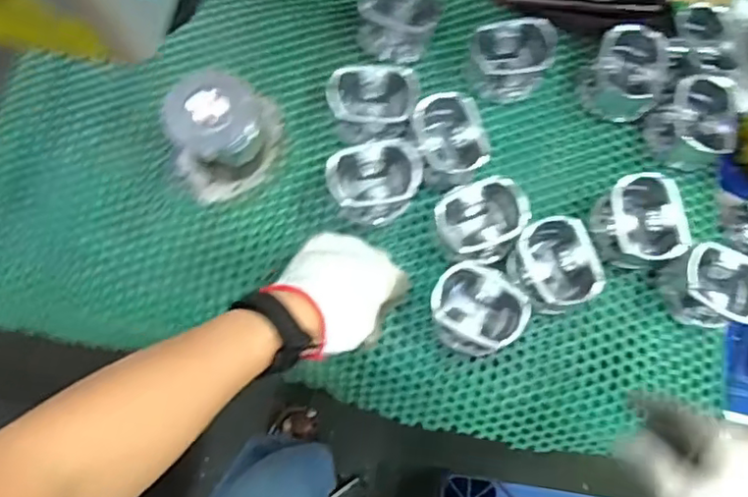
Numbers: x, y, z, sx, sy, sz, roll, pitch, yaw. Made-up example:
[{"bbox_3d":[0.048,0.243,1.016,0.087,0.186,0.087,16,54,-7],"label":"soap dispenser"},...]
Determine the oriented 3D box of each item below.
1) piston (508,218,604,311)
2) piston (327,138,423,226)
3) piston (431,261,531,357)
[{"bbox_3d":[0.152,0.016,0.530,0.064,0.053,0.072,-17,76,-5],"label":"piston"},{"bbox_3d":[0.002,-0.059,0.535,0.076,0.042,0.060,-25,77,-7],"label":"piston"},{"bbox_3d":[0.085,0.052,0.520,0.075,0.045,0.063,39,78,9],"label":"piston"}]

